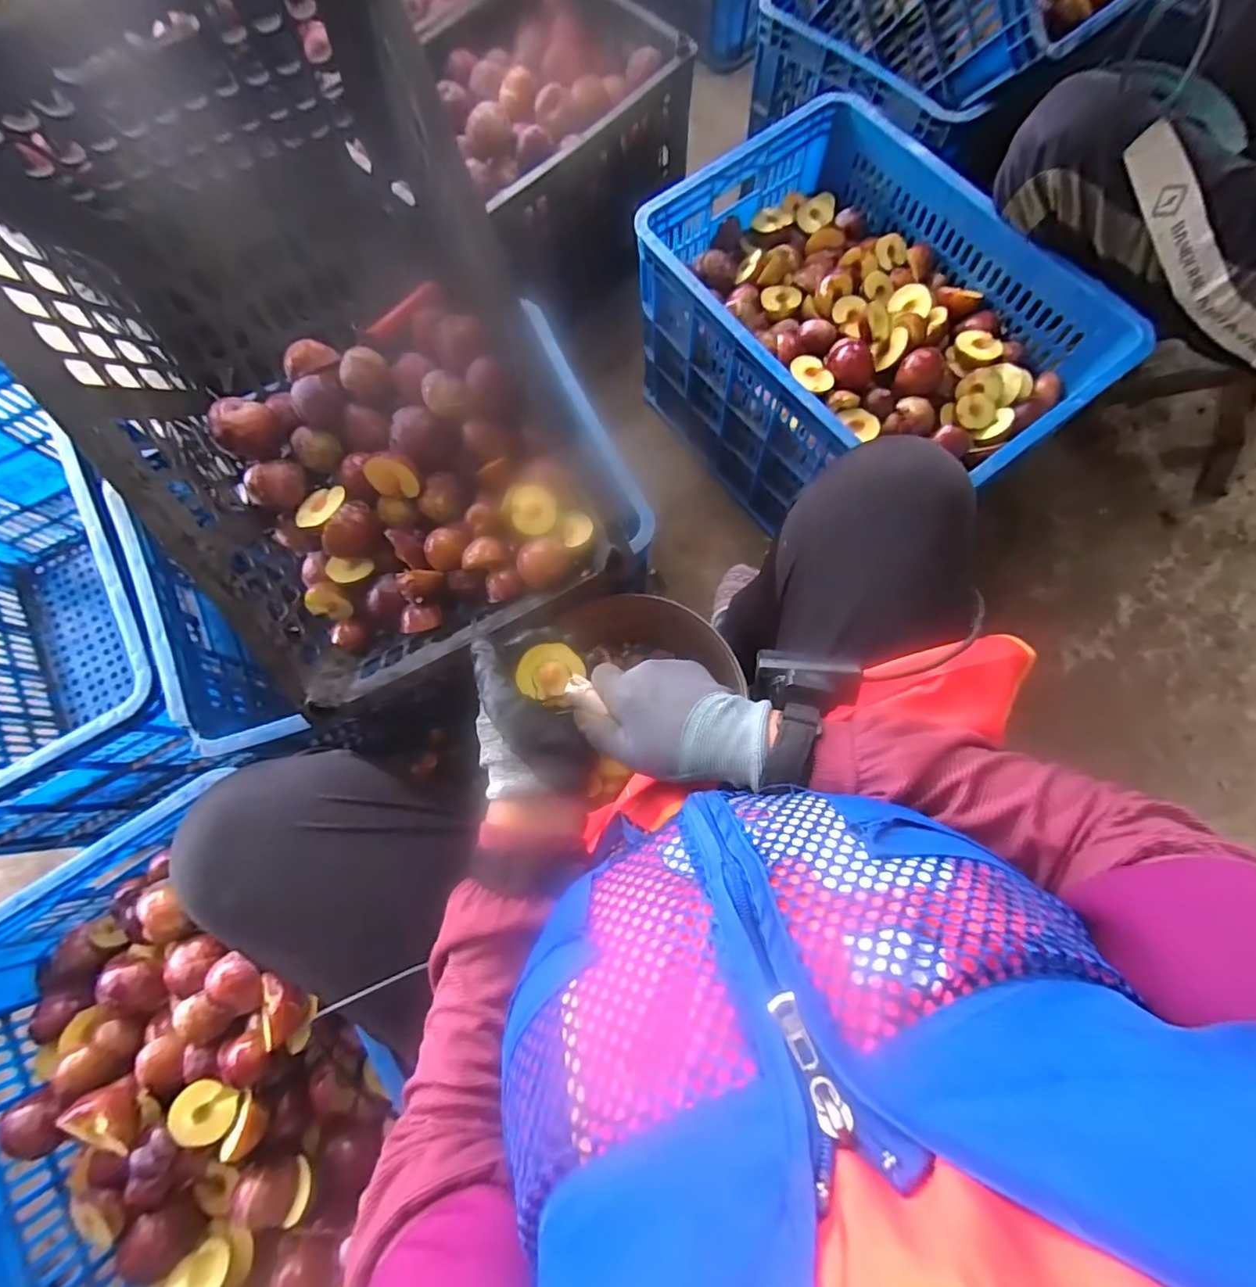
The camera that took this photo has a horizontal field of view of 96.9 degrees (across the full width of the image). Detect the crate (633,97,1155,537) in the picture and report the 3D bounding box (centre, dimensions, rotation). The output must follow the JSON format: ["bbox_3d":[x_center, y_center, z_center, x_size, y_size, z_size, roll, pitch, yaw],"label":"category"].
[{"bbox_3d":[0.312,-0.417,0.812,0.380,0.296,0.529,-36,79,-6],"label":"crate"}]

